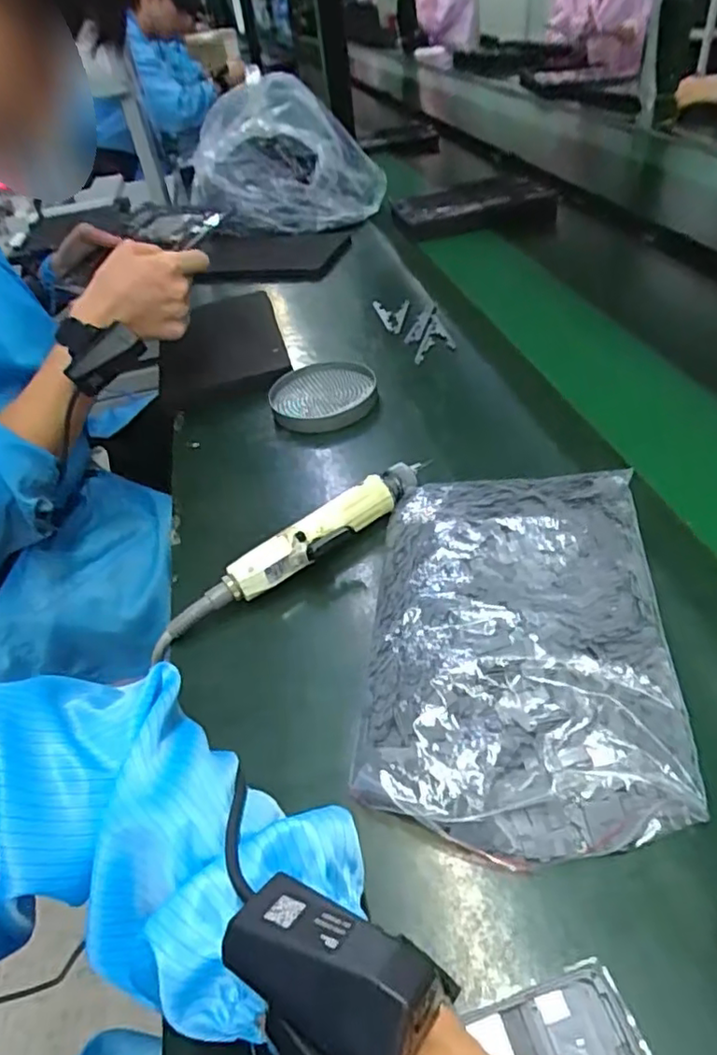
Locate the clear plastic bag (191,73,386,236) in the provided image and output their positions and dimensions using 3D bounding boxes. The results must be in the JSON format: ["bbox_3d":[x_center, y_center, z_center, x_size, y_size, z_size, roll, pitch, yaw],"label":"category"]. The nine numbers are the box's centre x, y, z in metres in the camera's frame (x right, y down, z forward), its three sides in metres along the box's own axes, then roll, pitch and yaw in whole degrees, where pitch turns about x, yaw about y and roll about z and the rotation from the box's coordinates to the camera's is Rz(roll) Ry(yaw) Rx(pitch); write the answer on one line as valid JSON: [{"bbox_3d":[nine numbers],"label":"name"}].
[{"bbox_3d":[-0.126,-0.639,1.082,0.325,0.214,0.201,-27,46,-19],"label":"clear plastic bag"}]

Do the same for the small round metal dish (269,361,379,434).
[{"bbox_3d":[-0.037,-0.144,0.663,0.111,0.019,0.120,-5,43,4],"label":"small round metal dish"}]

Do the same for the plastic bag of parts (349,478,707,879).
[{"bbox_3d":[0.100,0.064,0.403,0.182,0.039,0.276,0,43,10],"label":"plastic bag of parts"}]

